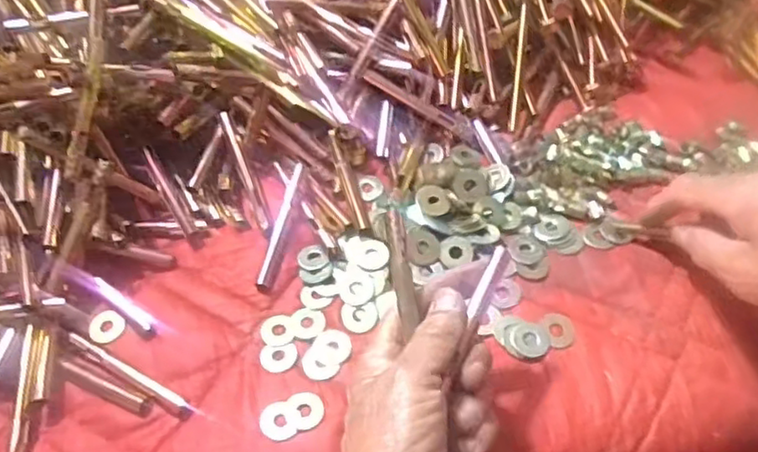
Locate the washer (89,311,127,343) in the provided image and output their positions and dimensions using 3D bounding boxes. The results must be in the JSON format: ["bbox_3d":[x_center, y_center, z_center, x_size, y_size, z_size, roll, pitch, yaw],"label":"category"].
[{"bbox_3d":[-0.167,0.061,0.412,0.020,0.006,0.023,-31,60,-16],"label":"washer"}]

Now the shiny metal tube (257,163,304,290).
[{"bbox_3d":[-0.066,-0.001,0.444,0.007,0.012,0.091,9,57,10],"label":"shiny metal tube"}]

